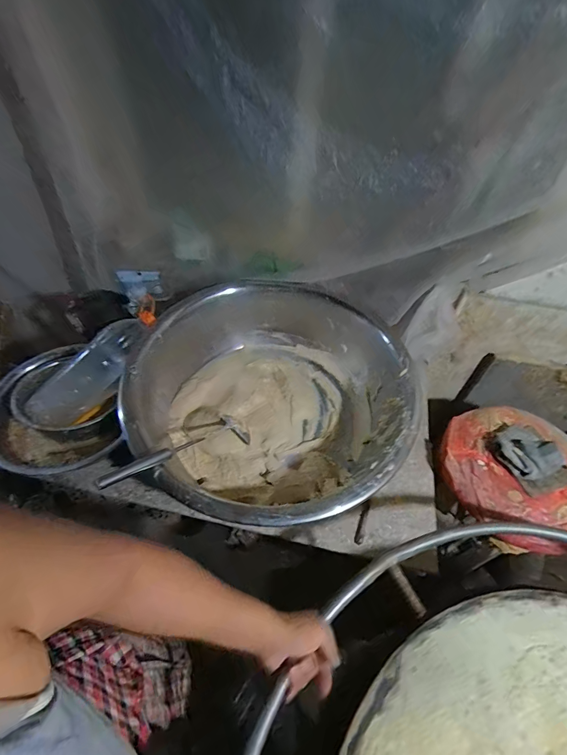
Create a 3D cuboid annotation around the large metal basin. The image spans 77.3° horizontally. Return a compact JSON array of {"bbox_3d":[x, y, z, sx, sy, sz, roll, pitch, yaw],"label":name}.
[{"bbox_3d":[-0.025,0.031,0.814,0.584,0.188,0.575,1,53,-2],"label":"large metal basin"}]

